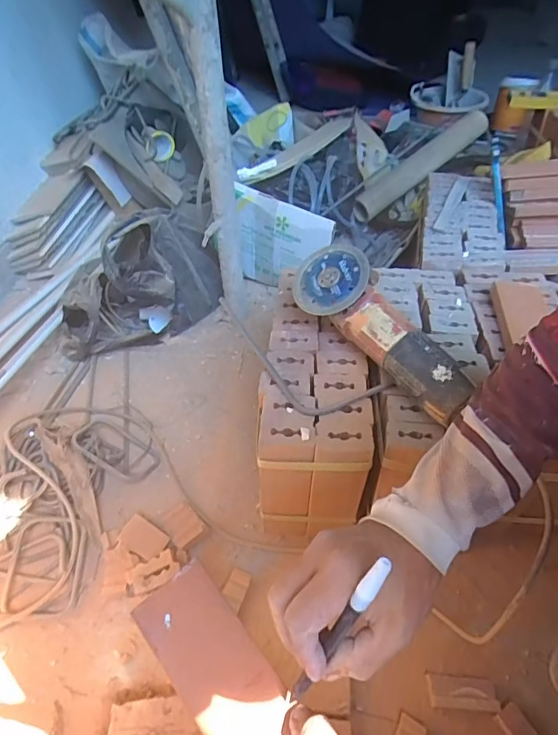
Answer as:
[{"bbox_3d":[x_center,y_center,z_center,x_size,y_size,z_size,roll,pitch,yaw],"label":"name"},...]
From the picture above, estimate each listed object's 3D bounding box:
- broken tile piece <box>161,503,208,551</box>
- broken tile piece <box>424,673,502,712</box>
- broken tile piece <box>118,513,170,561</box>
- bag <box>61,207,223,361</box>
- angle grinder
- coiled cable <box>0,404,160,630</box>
[{"bbox_3d":[-0.137,0.231,0.659,0.046,0.016,0.064,-33,52,-28],"label":"broken tile piece"},{"bbox_3d":[0.211,0.373,0.523,0.077,0.013,0.033,2,44,4],"label":"broken tile piece"},{"bbox_3d":[-0.189,0.238,0.636,0.064,0.005,0.042,28,59,10],"label":"broken tile piece"},{"bbox_3d":[-0.280,-0.173,0.897,0.320,0.233,0.230,-13,46,-13],"label":"bag"},{"bbox_3d":[0.122,-0.046,0.547,0.082,0.101,0.266,-31,51,-27],"label":"angle grinder"},{"bbox_3d":[-0.352,0.171,0.680,0.243,0.083,0.353,12,46,14],"label":"coiled cable"}]

